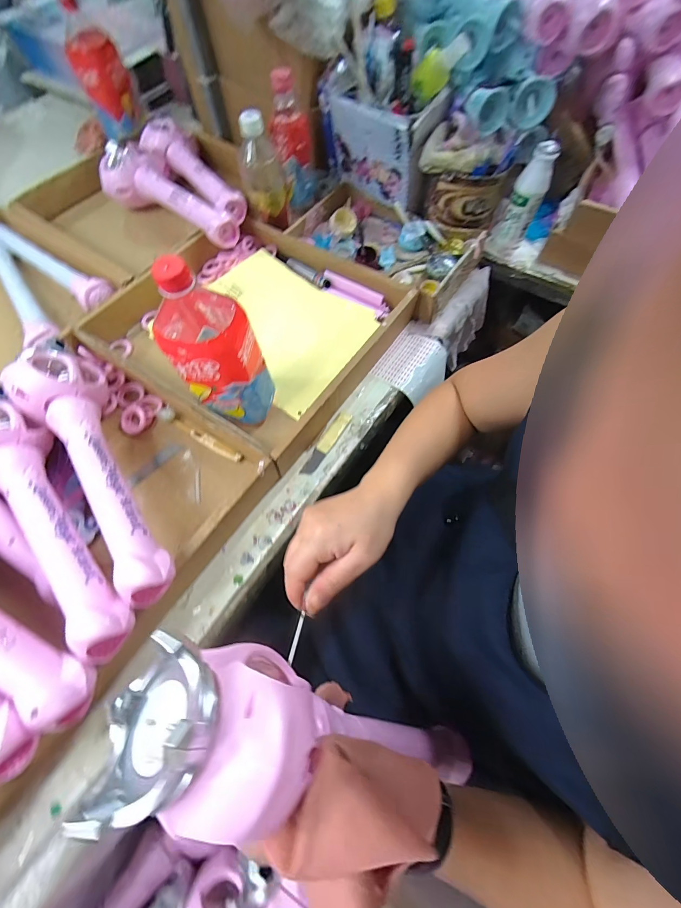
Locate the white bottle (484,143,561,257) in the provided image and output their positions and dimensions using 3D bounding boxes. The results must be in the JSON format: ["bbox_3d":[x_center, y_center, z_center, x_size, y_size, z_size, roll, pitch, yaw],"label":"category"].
[{"bbox_3d":[0.304,-0.419,0.602,0.058,0.150,0.056,24,66,11],"label":"white bottle"}]

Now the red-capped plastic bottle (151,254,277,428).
[{"bbox_3d":[-0.143,-0.121,0.407,0.096,0.216,0.099,-22,66,-10],"label":"red-capped plastic bottle"}]

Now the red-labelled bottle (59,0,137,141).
[{"bbox_3d":[-0.473,-0.757,0.706,0.095,0.171,0.092,-22,66,-10],"label":"red-labelled bottle"}]

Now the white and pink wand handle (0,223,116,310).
[{"bbox_3d":[-0.484,-0.312,0.593,0.310,0.042,0.051,33,69,14],"label":"white and pink wand handle"}]

